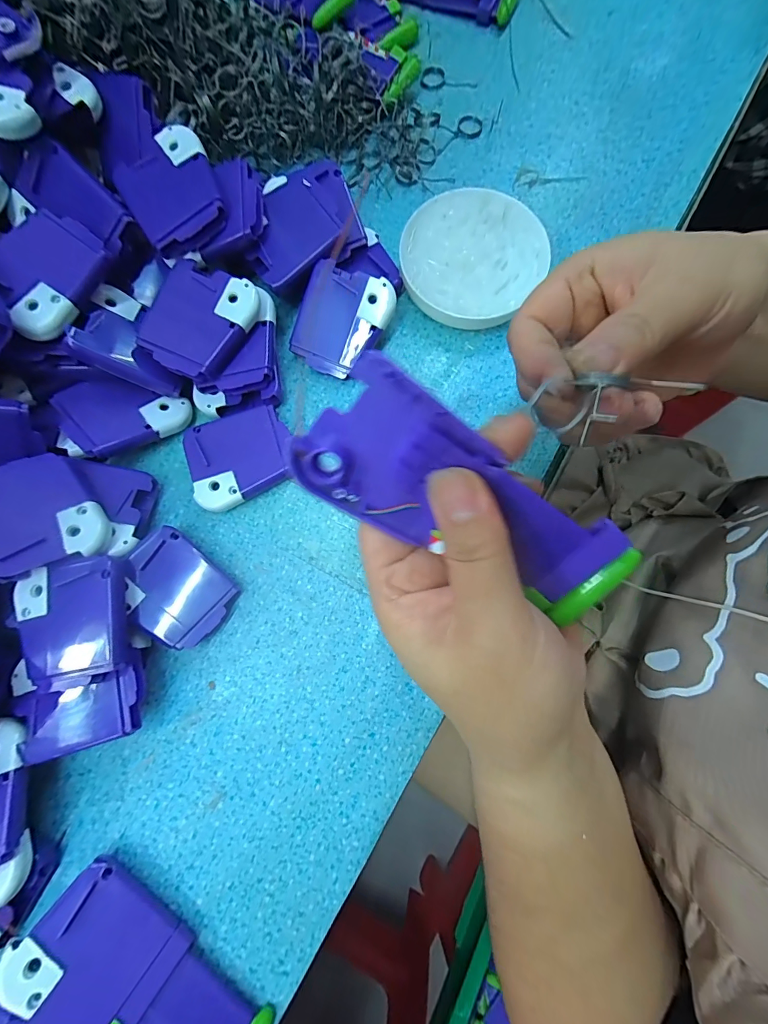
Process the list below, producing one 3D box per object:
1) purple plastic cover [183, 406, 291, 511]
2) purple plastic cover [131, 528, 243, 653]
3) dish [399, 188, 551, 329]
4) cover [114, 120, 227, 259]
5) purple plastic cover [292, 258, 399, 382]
[{"bbox_3d":[-0.085,-0.032,0.234,0.058,0.012,0.052,-16,79,-2],"label":"purple plastic cover"},{"bbox_3d":[-0.114,0.043,0.219,0.058,0.022,0.044,40,82,8],"label":"purple plastic cover"},{"bbox_3d":[0.054,-0.159,0.251,0.085,0.023,0.093,0,79,1],"label":"dish"},{"bbox_3d":[-0.115,-0.176,0.218,0.050,0.018,0.058,-33,80,-5],"label":"cover"},{"bbox_3d":[-0.026,-0.116,0.242,0.052,0.014,0.060,20,100,-3],"label":"purple plastic cover"}]

